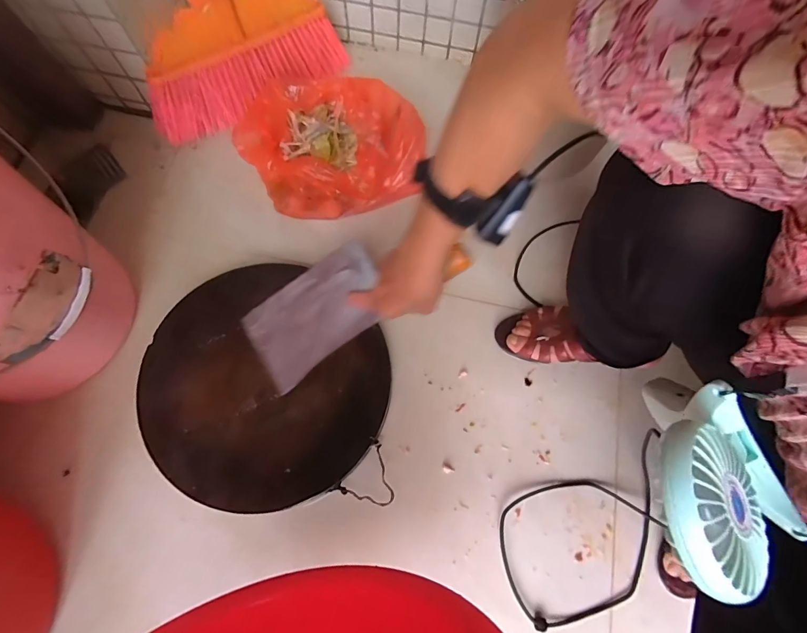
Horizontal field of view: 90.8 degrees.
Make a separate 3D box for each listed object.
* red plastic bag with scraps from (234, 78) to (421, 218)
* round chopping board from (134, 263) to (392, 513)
[{"bbox_3d":[-0.112,-0.289,0.650,0.275,0.092,0.229,3,72,0],"label":"red plastic bag with scraps"},{"bbox_3d":[-0.191,0.088,0.539,0.324,0.034,0.292,39,70,9],"label":"round chopping board"}]

